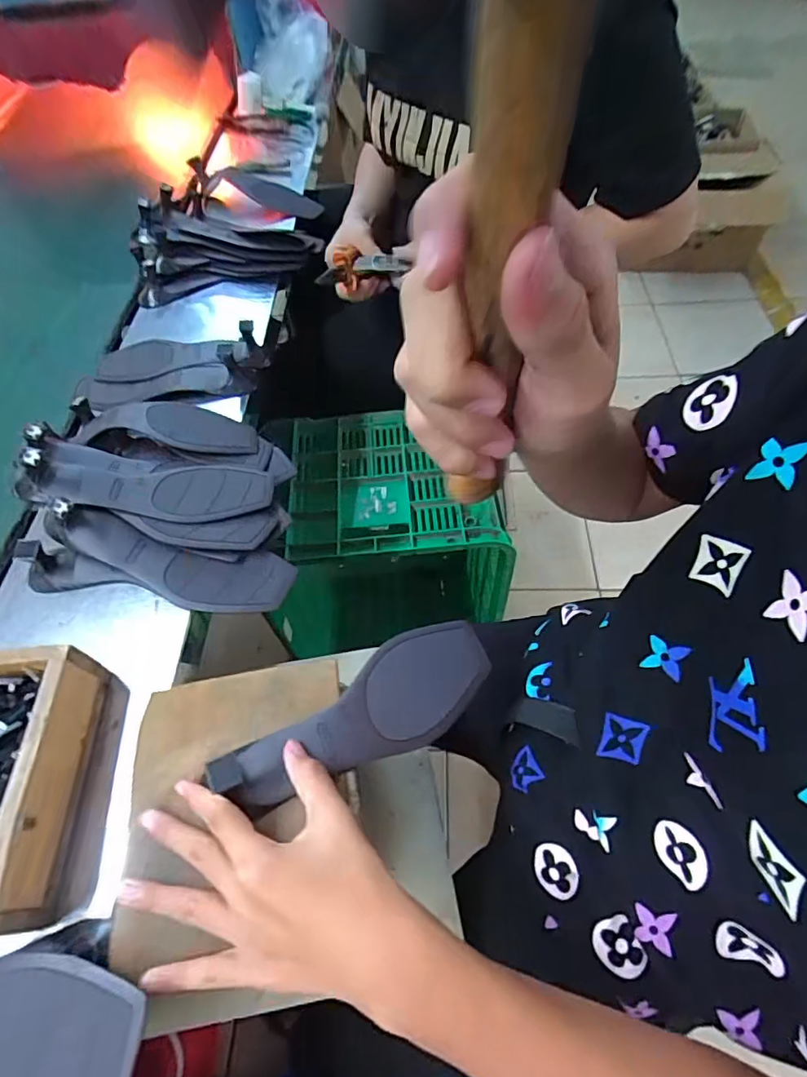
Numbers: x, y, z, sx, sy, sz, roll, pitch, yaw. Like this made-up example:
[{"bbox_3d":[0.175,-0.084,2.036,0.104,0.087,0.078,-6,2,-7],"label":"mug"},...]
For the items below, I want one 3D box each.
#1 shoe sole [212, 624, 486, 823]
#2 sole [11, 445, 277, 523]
[{"bbox_3d":[-0.026,0.126,0.383,0.217,0.038,0.077,-22,57,-25],"label":"shoe sole"},{"bbox_3d":[-0.241,-0.056,0.500,0.224,0.044,0.083,2,54,-21],"label":"sole"}]

